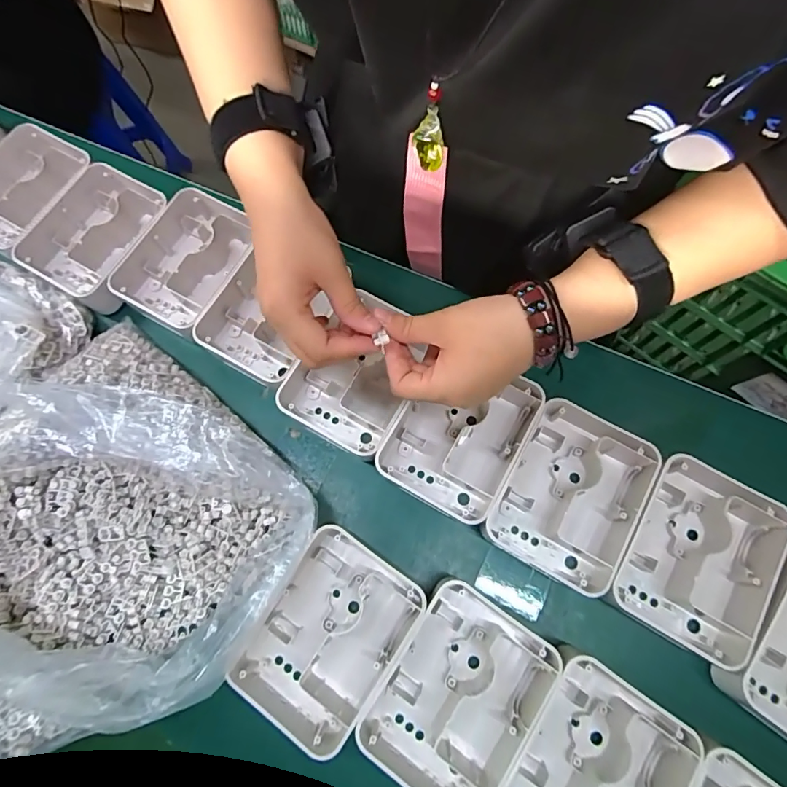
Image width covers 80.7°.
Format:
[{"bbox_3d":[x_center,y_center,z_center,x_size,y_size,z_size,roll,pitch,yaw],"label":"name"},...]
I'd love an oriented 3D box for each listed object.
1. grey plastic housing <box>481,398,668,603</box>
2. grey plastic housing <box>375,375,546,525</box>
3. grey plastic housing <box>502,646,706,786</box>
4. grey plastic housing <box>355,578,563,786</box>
[{"bbox_3d":[0.142,0.079,0.374,0.099,0.037,0.133,28,76,9],"label":"grey plastic housing"},{"bbox_3d":[0.056,0.032,0.390,0.098,0.040,0.128,28,76,9],"label":"grey plastic housing"},{"bbox_3d":[0.130,0.258,0.314,0.098,0.038,0.134,34,77,10],"label":"grey plastic housing"},{"bbox_3d":[0.045,0.215,0.331,0.097,0.035,0.133,31,77,10],"label":"grey plastic housing"}]

